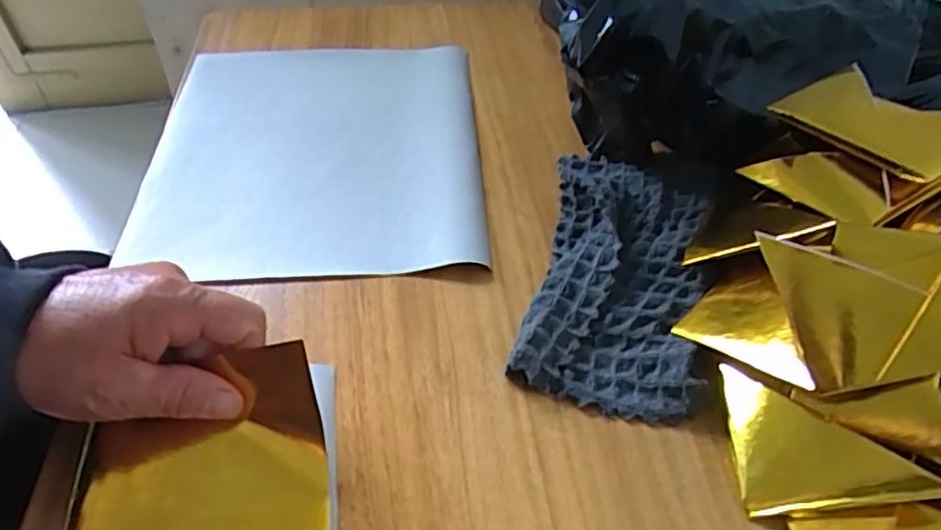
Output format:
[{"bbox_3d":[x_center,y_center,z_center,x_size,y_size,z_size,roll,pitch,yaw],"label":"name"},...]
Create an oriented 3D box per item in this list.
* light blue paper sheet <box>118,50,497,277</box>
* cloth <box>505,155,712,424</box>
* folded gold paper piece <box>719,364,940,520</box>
[{"bbox_3d":[-0.103,-0.083,0.449,0.213,0.012,0.242,-2,48,-2],"label":"light blue paper sheet"},{"bbox_3d":[0.082,-0.001,0.361,0.084,0.026,0.176,11,48,10],"label":"cloth"},{"bbox_3d":[0.151,0.075,0.285,0.067,0.035,0.063,0,48,0],"label":"folded gold paper piece"}]

